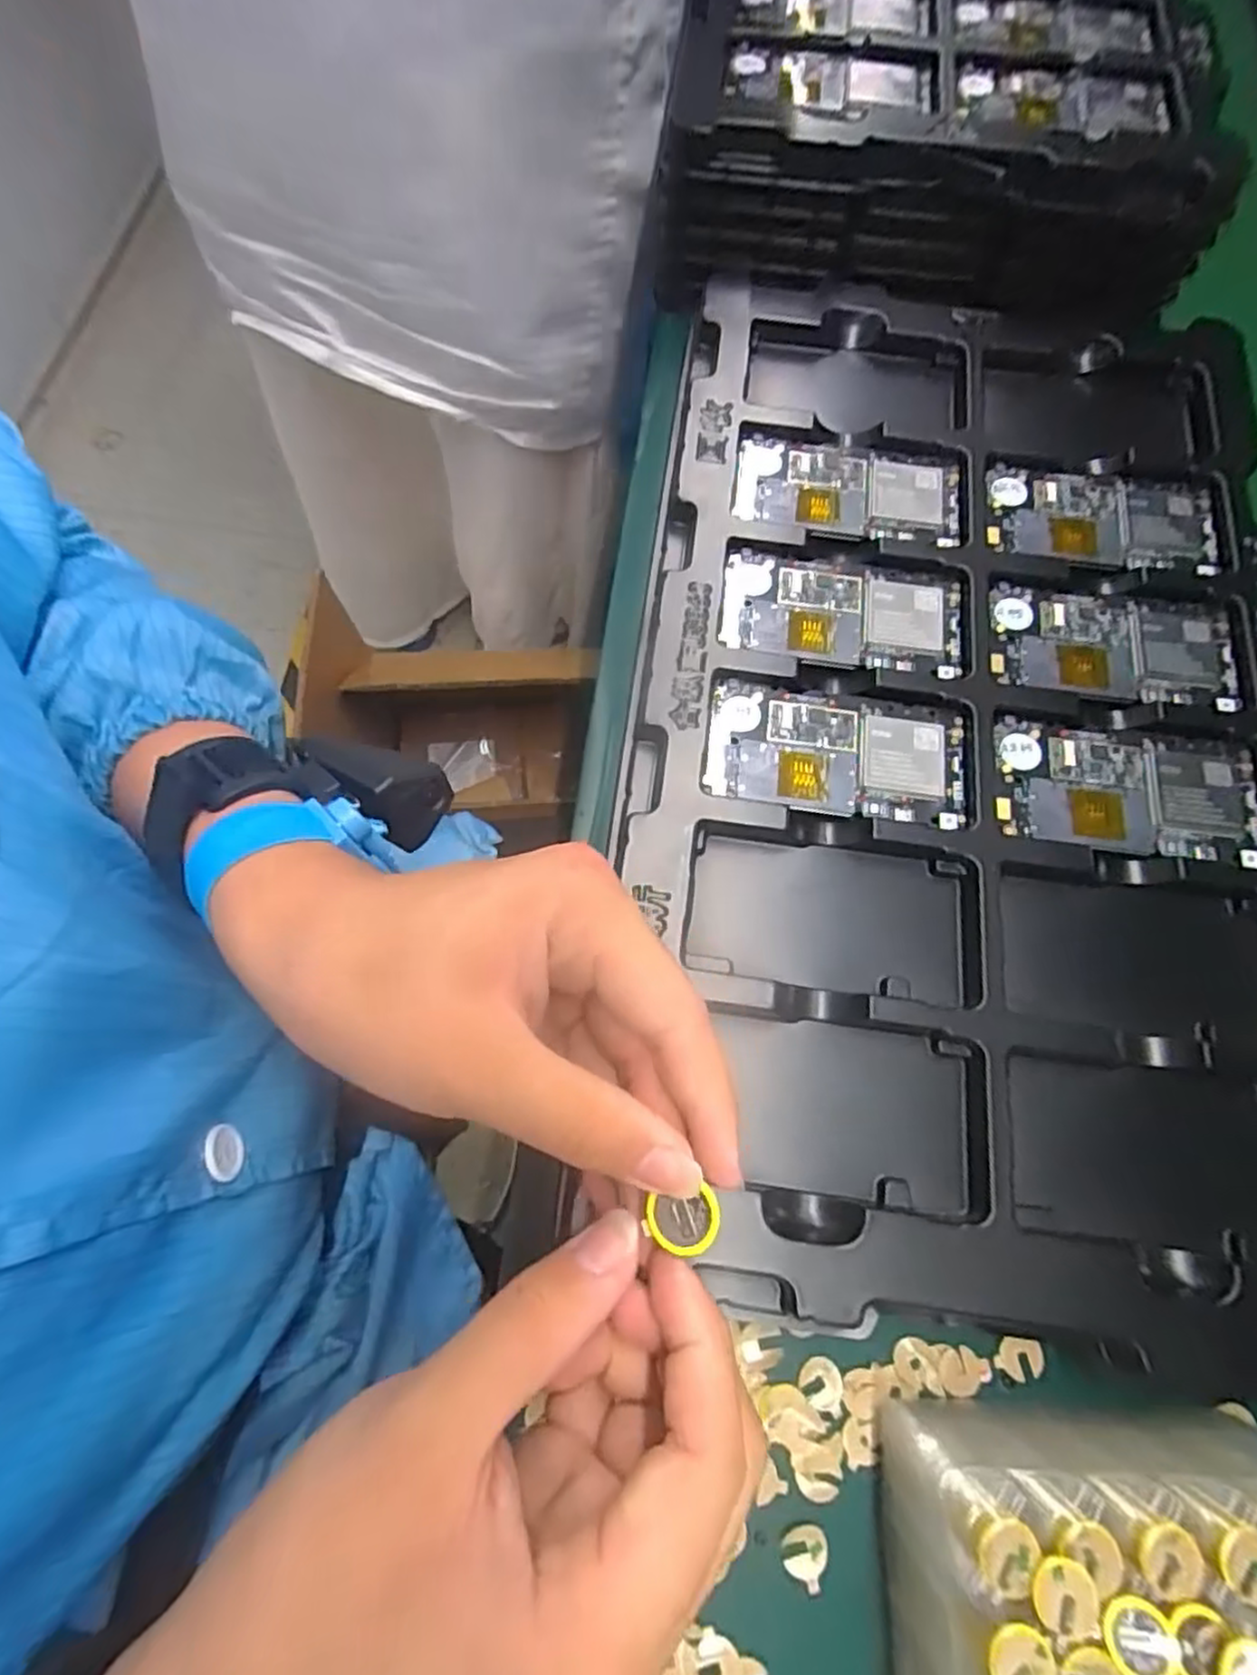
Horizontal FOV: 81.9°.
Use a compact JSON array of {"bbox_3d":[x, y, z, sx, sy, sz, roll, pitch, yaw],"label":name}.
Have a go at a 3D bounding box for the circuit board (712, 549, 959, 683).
[{"bbox_3d":[0.115,-0.121,0.386,0.127,0.005,0.065,9,69,2],"label":"circuit board"}]

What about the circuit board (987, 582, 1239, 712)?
[{"bbox_3d":[0.256,-0.101,0.385,0.123,0.007,0.063,9,69,2],"label":"circuit board"}]

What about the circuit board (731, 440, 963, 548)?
[{"bbox_3d":[0.126,-0.200,0.413,0.128,0.005,0.065,7,68,1],"label":"circuit board"}]

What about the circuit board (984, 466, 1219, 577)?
[{"bbox_3d":[0.268,-0.180,0.409,0.126,0.005,0.065,6,68,1],"label":"circuit board"}]

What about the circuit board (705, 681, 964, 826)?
[{"bbox_3d":[0.103,-0.041,0.358,0.126,0.008,0.065,9,69,2],"label":"circuit board"}]

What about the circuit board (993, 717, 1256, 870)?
[{"bbox_3d":[0.244,-0.022,0.353,0.123,0.006,0.064,10,69,2],"label":"circuit board"}]

